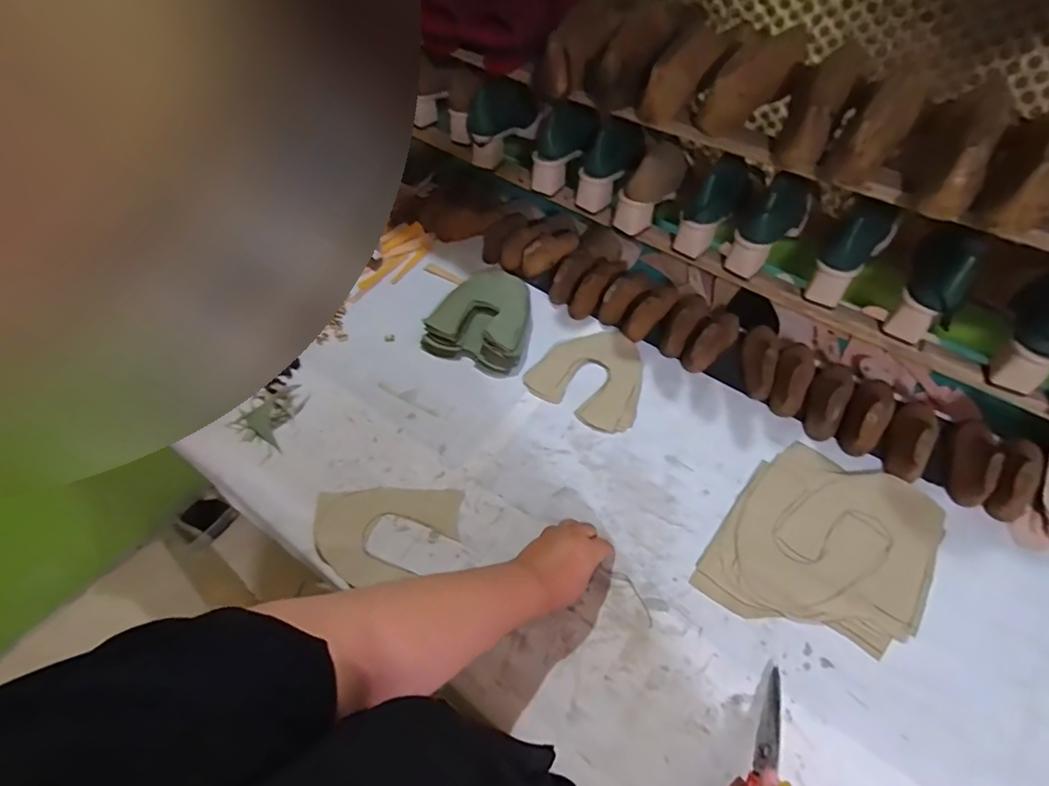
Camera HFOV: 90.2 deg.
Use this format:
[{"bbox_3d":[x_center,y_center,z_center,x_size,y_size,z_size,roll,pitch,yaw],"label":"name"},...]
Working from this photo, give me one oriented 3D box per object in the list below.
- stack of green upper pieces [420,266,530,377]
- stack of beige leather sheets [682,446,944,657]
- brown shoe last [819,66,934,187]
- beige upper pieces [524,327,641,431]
[{"bbox_3d":[-0.063,-0.128,0.883,0.172,0.039,0.184,19,59,17],"label":"stack of green upper pieces"},{"bbox_3d":[0.371,0.190,0.648,0.222,0.010,0.264,30,63,23],"label":"stack of beige leather sheets"},{"bbox_3d":[0.404,-0.319,0.590,0.065,0.080,0.209,34,65,25],"label":"brown shoe last"},{"bbox_3d":[0.114,-0.031,0.823,0.177,0.007,0.169,31,64,24],"label":"beige upper pieces"}]

